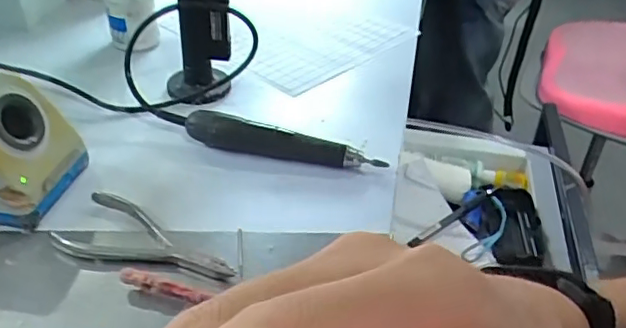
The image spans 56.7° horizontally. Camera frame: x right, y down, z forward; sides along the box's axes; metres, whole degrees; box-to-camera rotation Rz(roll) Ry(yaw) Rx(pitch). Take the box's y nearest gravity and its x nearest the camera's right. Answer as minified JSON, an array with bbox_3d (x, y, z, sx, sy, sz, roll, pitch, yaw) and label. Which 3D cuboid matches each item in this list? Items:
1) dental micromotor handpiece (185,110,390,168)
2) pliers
[{"bbox_3d":[-0.026,-0.018,0.477,0.164,0.030,0.024,12,38,14],"label":"dental micromotor handpiece"},{"bbox_3d":[-0.110,0.050,0.399,0.130,0.012,0.056,10,38,12],"label":"pliers"}]

